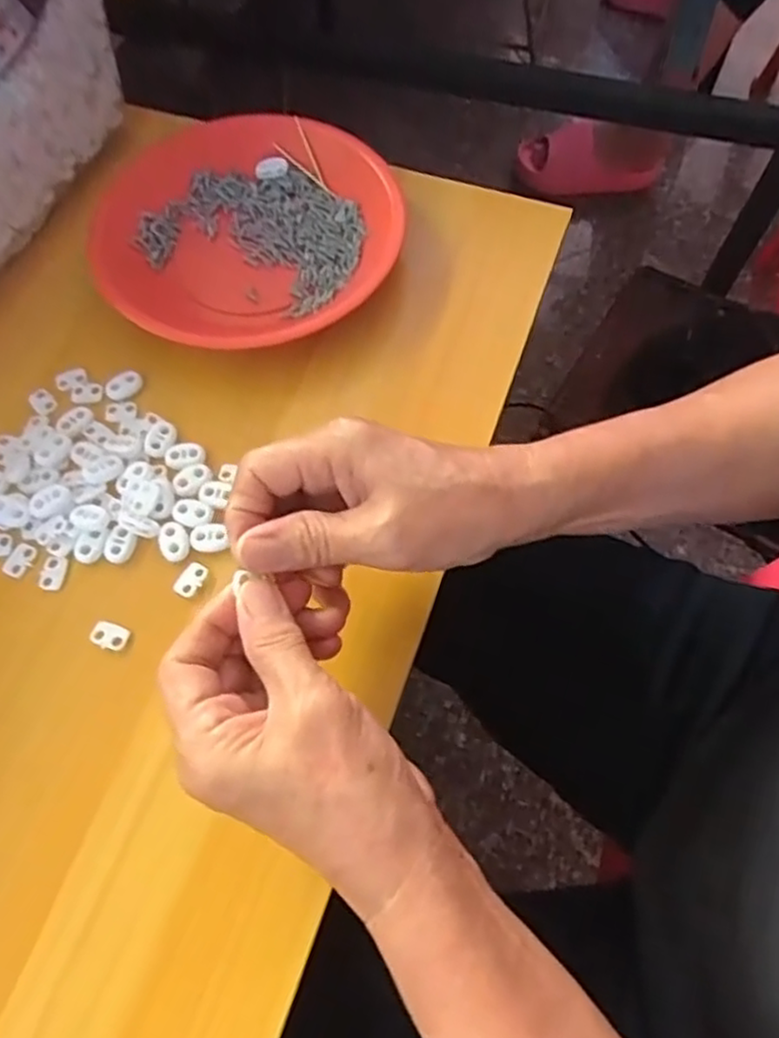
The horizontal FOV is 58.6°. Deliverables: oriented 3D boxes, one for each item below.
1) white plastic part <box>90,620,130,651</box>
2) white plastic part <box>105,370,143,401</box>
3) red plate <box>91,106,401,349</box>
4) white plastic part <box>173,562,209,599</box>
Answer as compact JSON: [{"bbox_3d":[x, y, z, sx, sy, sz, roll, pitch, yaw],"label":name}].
[{"bbox_3d":[-0.144,0.060,0.356,0.019,0.005,0.013,20,67,9],"label":"white plastic part"},{"bbox_3d":[-0.161,-0.081,0.419,0.022,0.007,0.013,-31,69,-13],"label":"white plastic part"},{"bbox_3d":[-0.098,-0.188,0.458,0.200,0.030,0.189,0,65,0],"label":"red plate"},{"bbox_3d":[-0.105,0.032,0.365,0.012,0.004,0.019,28,69,13],"label":"white plastic part"}]

